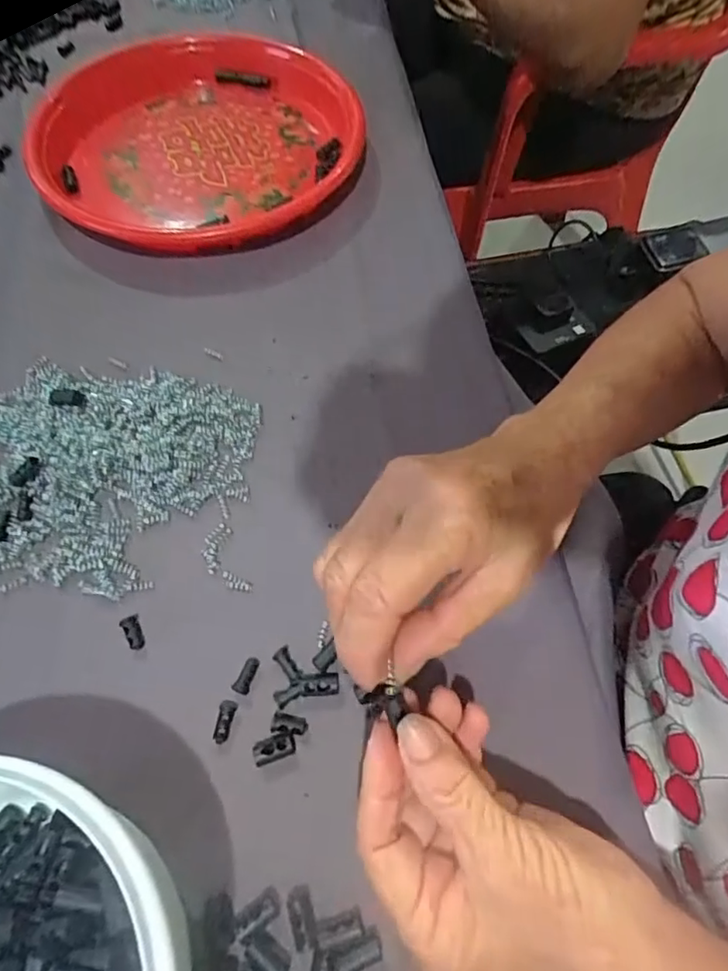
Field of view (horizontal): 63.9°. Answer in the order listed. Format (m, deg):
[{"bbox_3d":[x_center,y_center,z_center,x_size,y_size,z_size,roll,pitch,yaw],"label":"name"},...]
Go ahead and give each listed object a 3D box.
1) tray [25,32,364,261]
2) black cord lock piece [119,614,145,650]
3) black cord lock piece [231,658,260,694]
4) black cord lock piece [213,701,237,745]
[{"bbox_3d":[-0.126,-0.266,0.450,0.241,0.043,0.215,-9,63,-7],"label":"tray"},{"bbox_3d":[-0.117,0.074,0.294,0.008,0.007,0.017,-21,65,-13],"label":"black cord lock piece"},{"bbox_3d":[-0.058,0.093,0.287,0.008,0.005,0.017,17,62,7],"label":"black cord lock piece"},{"bbox_3d":[-0.067,0.112,0.278,0.008,0.005,0.019,11,62,3],"label":"black cord lock piece"}]

